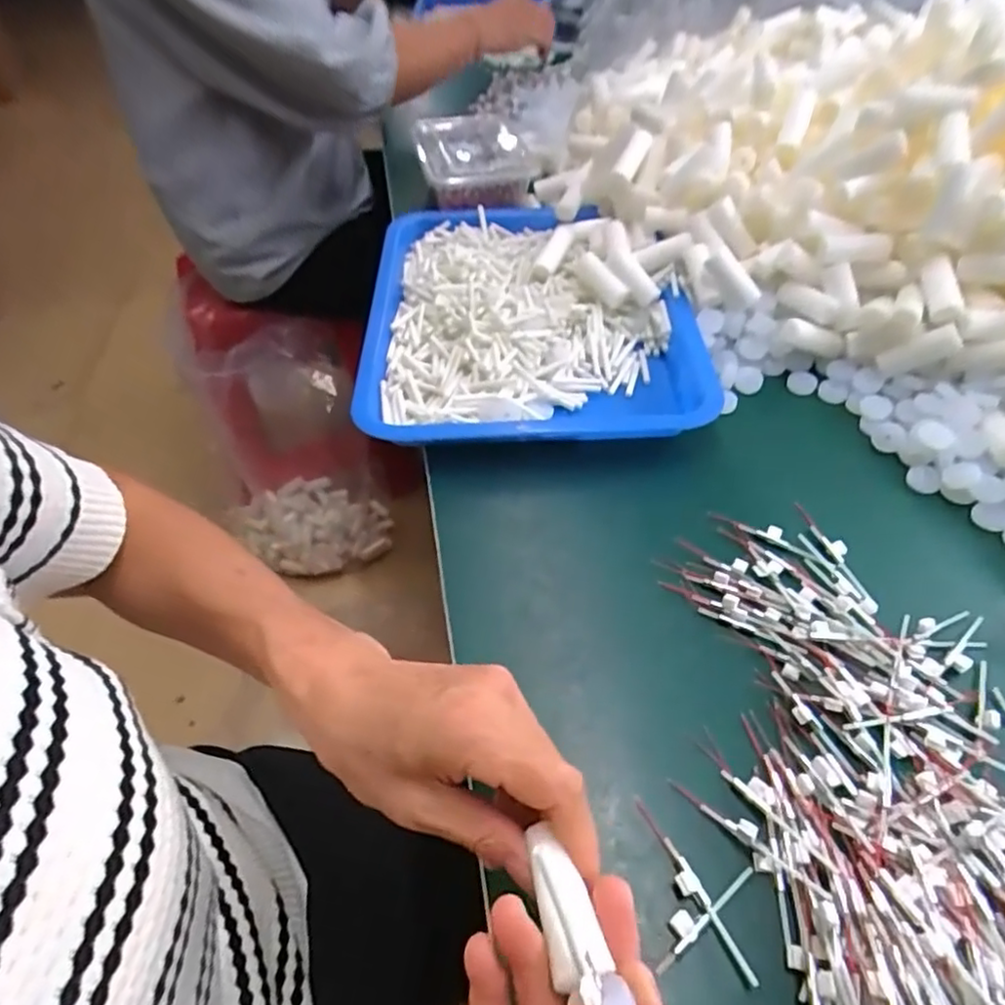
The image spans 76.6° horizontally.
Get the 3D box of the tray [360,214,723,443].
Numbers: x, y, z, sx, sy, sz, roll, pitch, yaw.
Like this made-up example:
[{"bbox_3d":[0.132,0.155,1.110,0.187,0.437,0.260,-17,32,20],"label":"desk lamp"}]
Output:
[{"bbox_3d":[0.020,-0.162,0.549,0.260,0.044,0.316,-3,49,0],"label":"tray"}]

